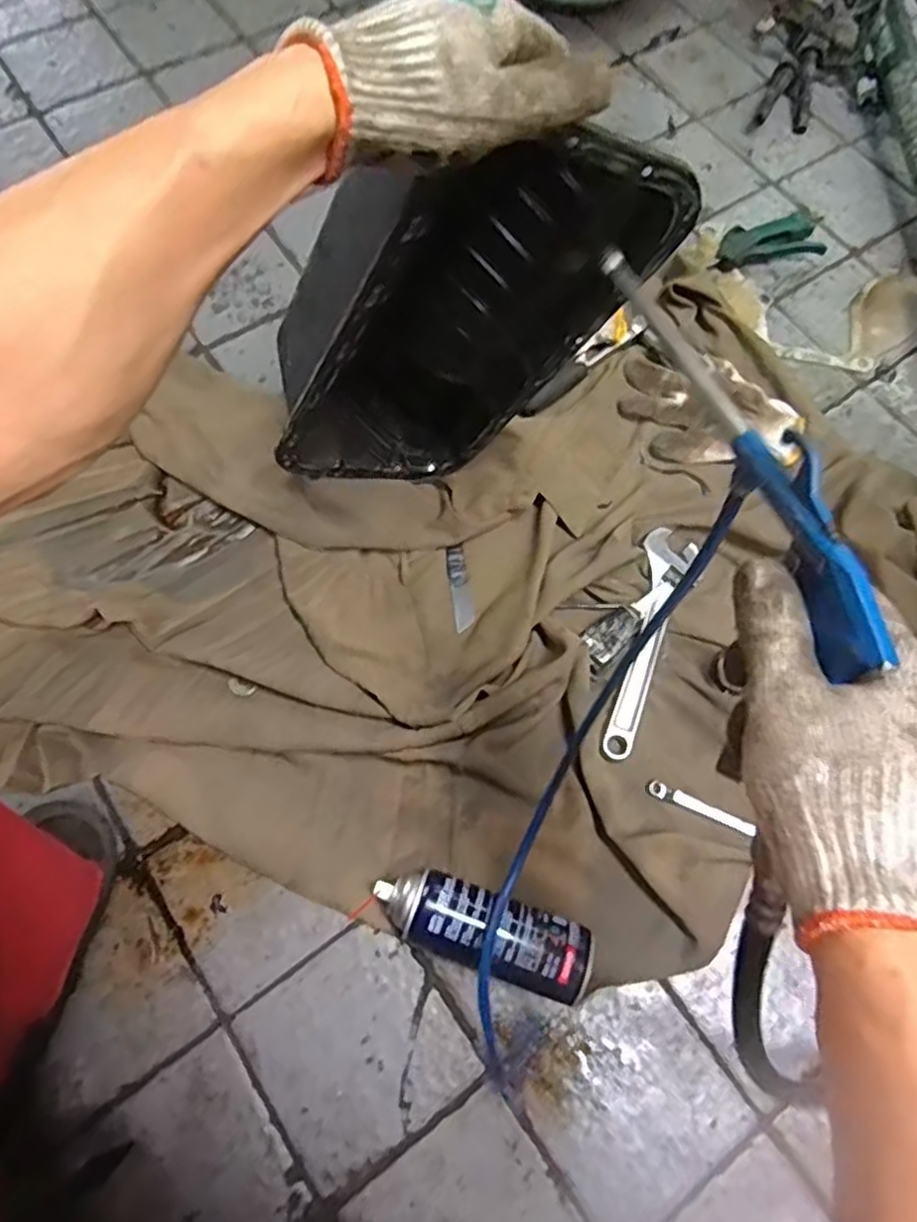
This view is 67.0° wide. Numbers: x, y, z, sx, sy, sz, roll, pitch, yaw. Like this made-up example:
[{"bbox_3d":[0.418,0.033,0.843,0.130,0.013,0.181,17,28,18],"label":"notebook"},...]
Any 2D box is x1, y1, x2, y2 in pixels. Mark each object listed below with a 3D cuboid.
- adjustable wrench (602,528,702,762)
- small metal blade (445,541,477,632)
[{"bbox_3d":[0.184,0.024,0.693,0.050,0.024,0.249,22,71,7],"label":"adjustable wrench"},{"bbox_3d":[0.002,-0.024,0.725,0.022,0.006,0.093,-6,73,-10],"label":"small metal blade"}]

